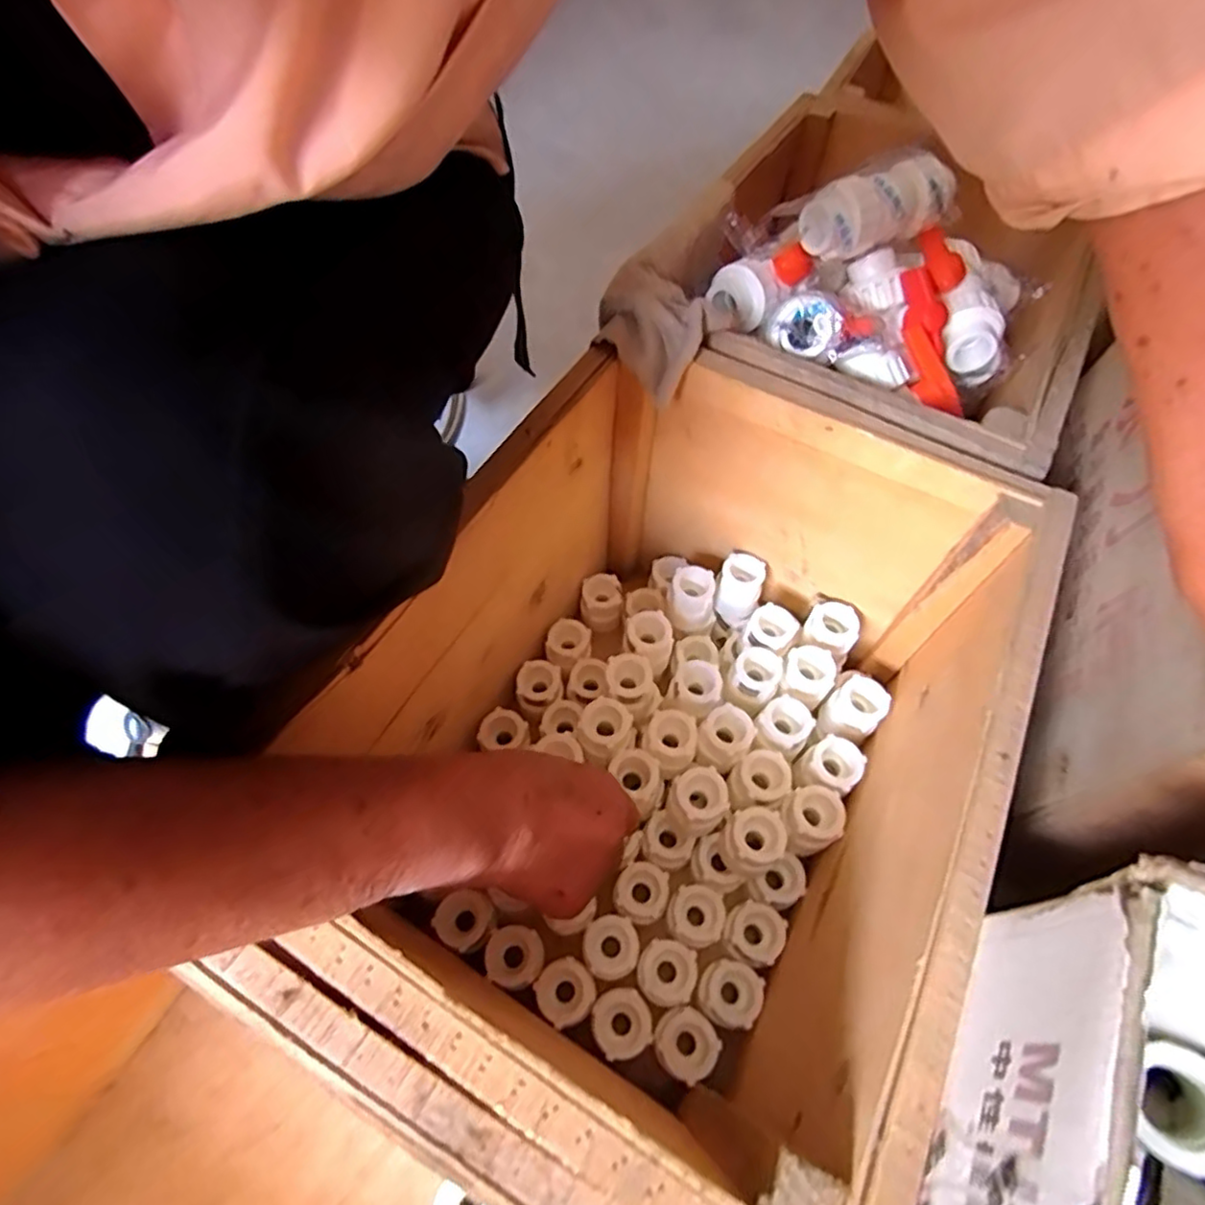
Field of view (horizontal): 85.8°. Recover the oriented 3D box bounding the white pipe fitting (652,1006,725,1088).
[{"bbox_3d":[0.053,0.283,0.416,0.036,0.025,0.039,1,59,-1],"label":"white pipe fitting"}]

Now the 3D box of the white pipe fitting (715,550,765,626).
[{"bbox_3d":[0.118,-0.010,0.564,0.039,0.053,0.045,19,61,9],"label":"white pipe fitting"}]

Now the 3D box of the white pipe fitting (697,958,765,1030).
[{"bbox_3d":[0.084,0.261,0.434,0.038,0.032,0.037,1,59,-1],"label":"white pipe fitting"}]

